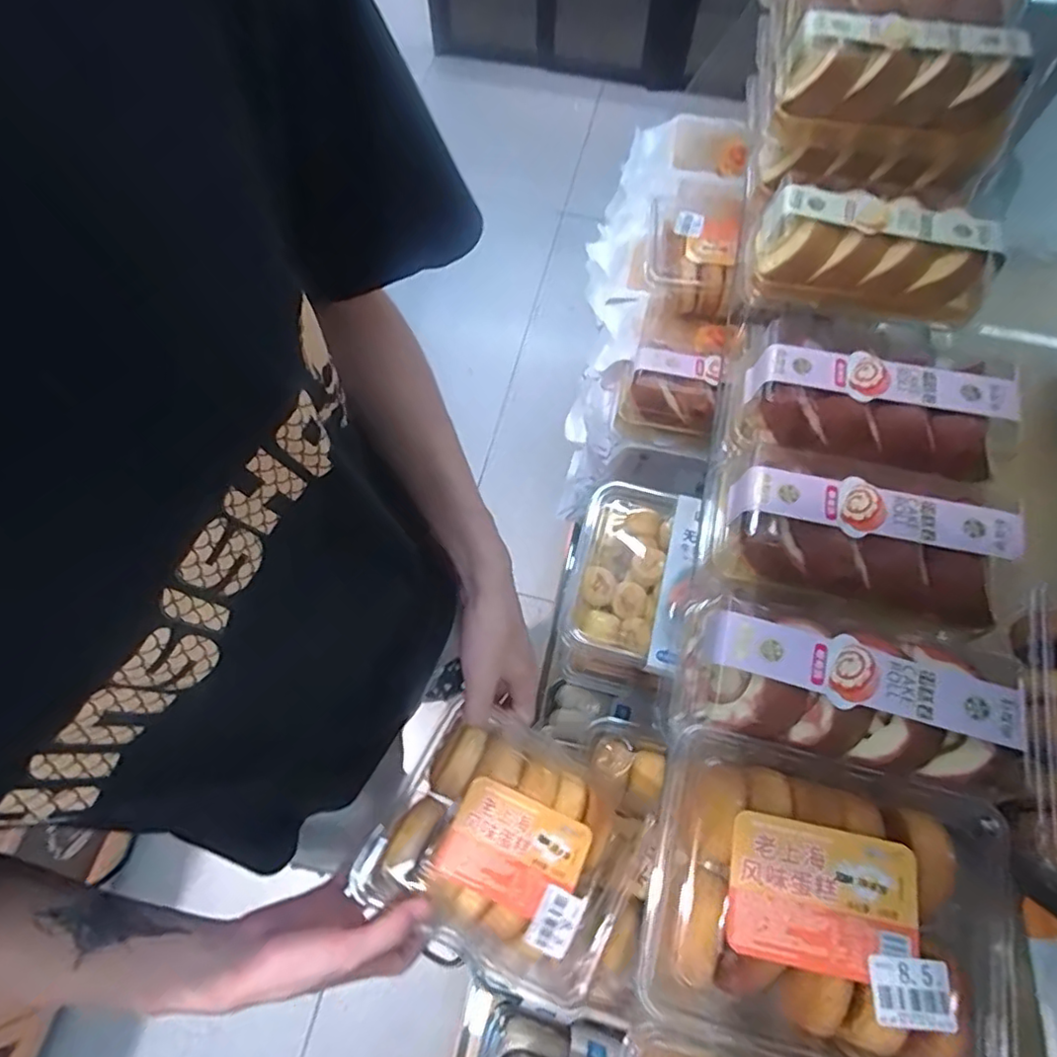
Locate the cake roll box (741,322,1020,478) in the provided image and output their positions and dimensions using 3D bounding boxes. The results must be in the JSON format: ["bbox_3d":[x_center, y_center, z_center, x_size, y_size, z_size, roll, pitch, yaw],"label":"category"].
[{"bbox_3d":[0.263,-0.090,0.472,0.180,0.056,0.086,17,67,6],"label":"cake roll box"}]

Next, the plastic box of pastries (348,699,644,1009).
[{"bbox_3d":[-0.016,0.236,0.461,0.177,0.060,0.149,35,67,-2],"label":"plastic box of pastries"}]

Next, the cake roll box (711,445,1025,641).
[{"bbox_3d":[0.244,0.000,0.443,0.196,0.068,0.108,18,67,7],"label":"cake roll box"}]

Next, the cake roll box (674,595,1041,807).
[{"bbox_3d":[0.205,0.108,0.392,0.199,0.049,0.091,12,67,4],"label":"cake roll box"}]

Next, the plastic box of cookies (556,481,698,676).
[{"bbox_3d":[0.091,0.042,0.561,0.102,0.050,0.157,14,67,5],"label":"plastic box of cookies"}]

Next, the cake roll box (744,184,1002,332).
[{"bbox_3d":[0.307,-0.239,0.551,0.199,0.083,0.084,19,68,7],"label":"cake roll box"}]

